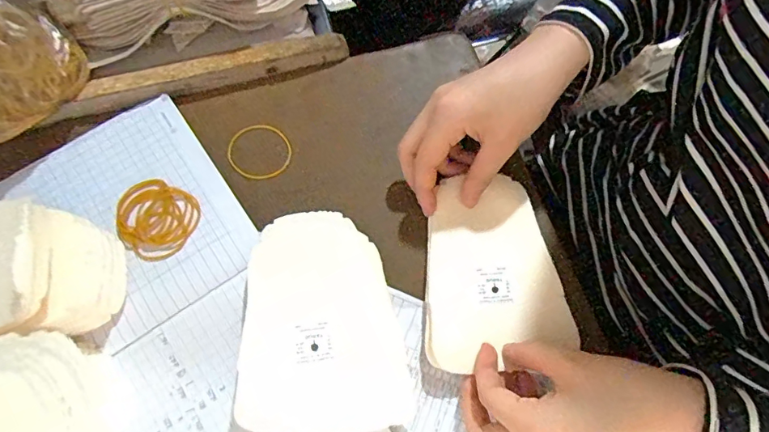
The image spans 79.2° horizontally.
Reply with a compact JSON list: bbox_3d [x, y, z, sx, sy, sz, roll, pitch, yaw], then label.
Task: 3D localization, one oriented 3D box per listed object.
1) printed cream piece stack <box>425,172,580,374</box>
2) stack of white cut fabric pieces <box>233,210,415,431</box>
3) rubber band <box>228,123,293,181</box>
[{"bbox_3d":[0.076,0.035,0.337,0.096,0.011,0.133,-3,68,-1],"label":"printed cream piece stack"},{"bbox_3d":[-0.039,0.063,0.317,0.103,0.037,0.151,-3,70,-1],"label":"stack of white cut fabric pieces"},{"bbox_3d":[-0.103,-0.054,0.382,0.049,0.004,0.050,0,70,0],"label":"rubber band"}]

